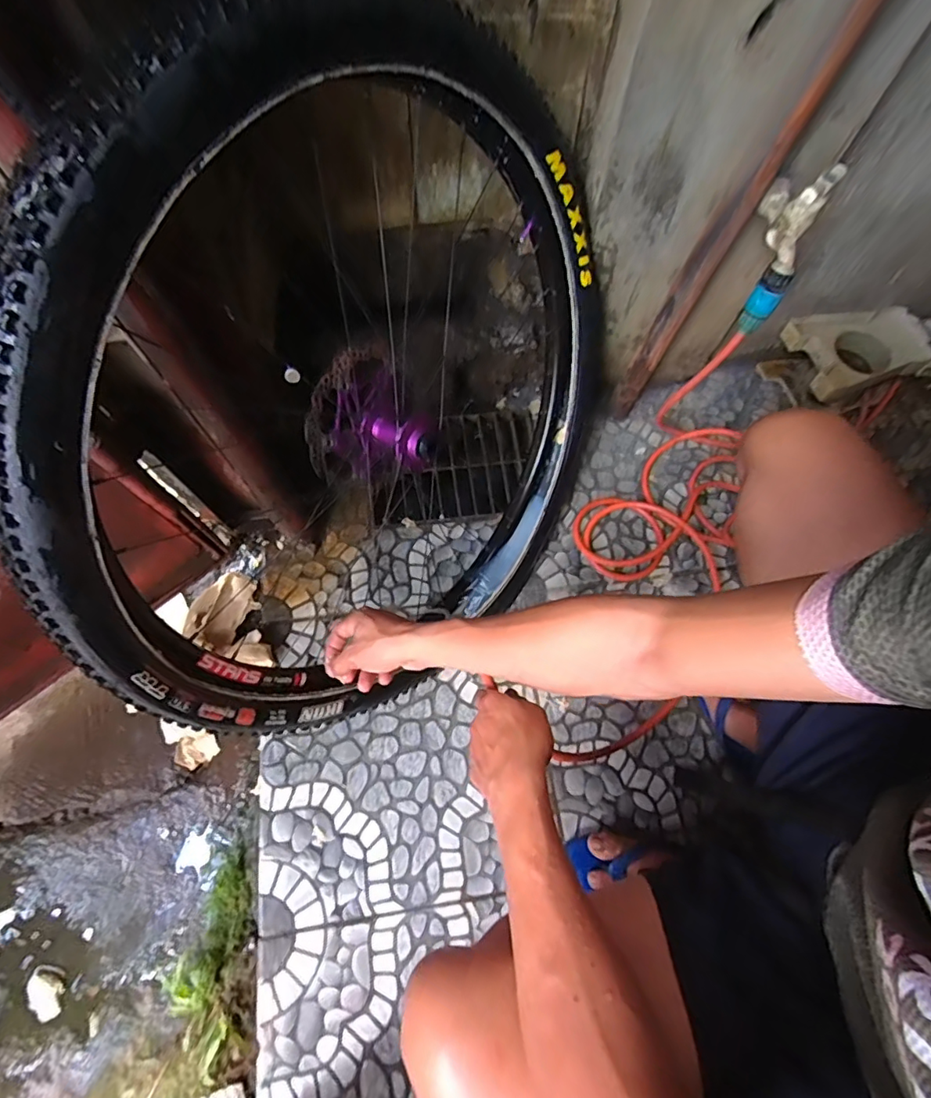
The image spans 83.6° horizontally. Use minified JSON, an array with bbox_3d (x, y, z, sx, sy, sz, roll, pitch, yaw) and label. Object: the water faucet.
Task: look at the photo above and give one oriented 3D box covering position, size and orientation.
[{"bbox_3d":[0.359,-0.374,0.568,0.058,0.081,0.097,22,70,7],"label":"water faucet"}]

